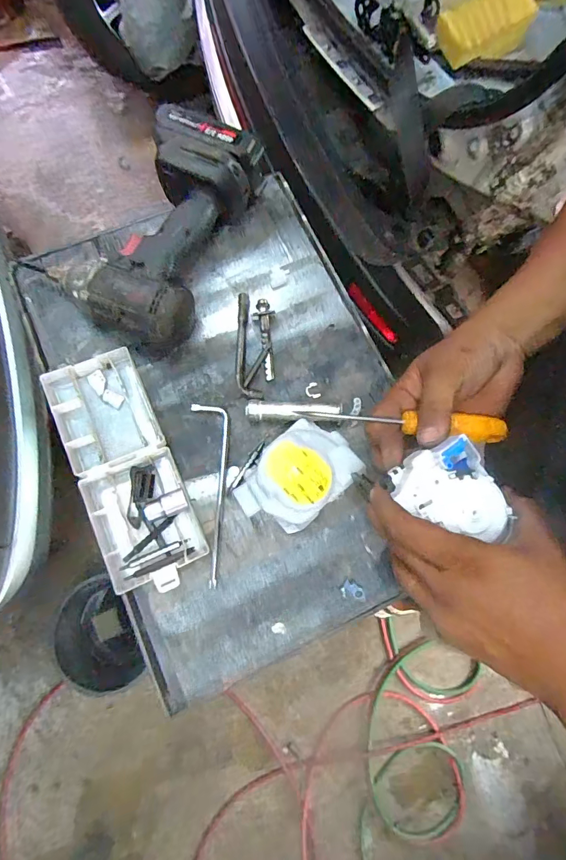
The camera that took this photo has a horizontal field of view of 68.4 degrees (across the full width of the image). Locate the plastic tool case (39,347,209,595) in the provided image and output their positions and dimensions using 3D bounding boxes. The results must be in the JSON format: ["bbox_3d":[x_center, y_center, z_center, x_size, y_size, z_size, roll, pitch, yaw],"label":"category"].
[{"bbox_3d":[-0.152,0.036,0.399,0.087,0.028,0.224,-24,78,-8],"label":"plastic tool case"}]

